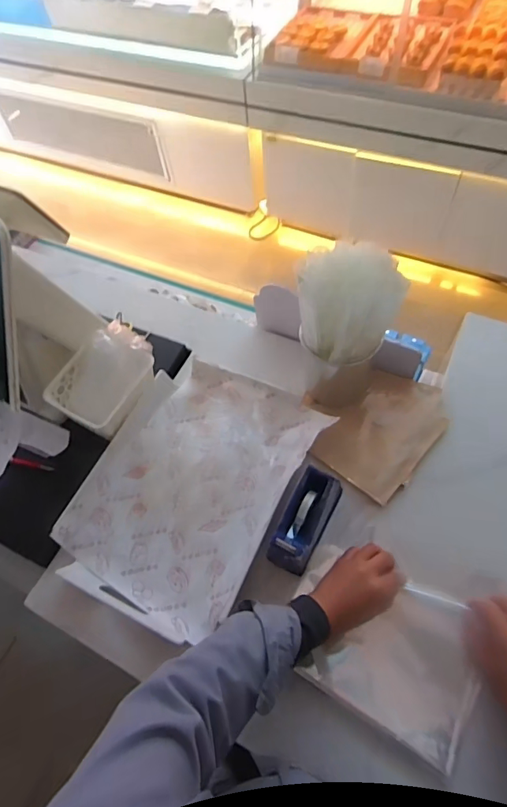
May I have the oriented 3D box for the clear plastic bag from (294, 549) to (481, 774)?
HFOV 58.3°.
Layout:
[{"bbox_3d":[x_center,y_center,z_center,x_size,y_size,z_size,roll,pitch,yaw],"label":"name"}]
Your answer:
[{"bbox_3d":[0.156,0.296,0.562,0.222,0.017,0.164,21,70,24],"label":"clear plastic bag"}]

